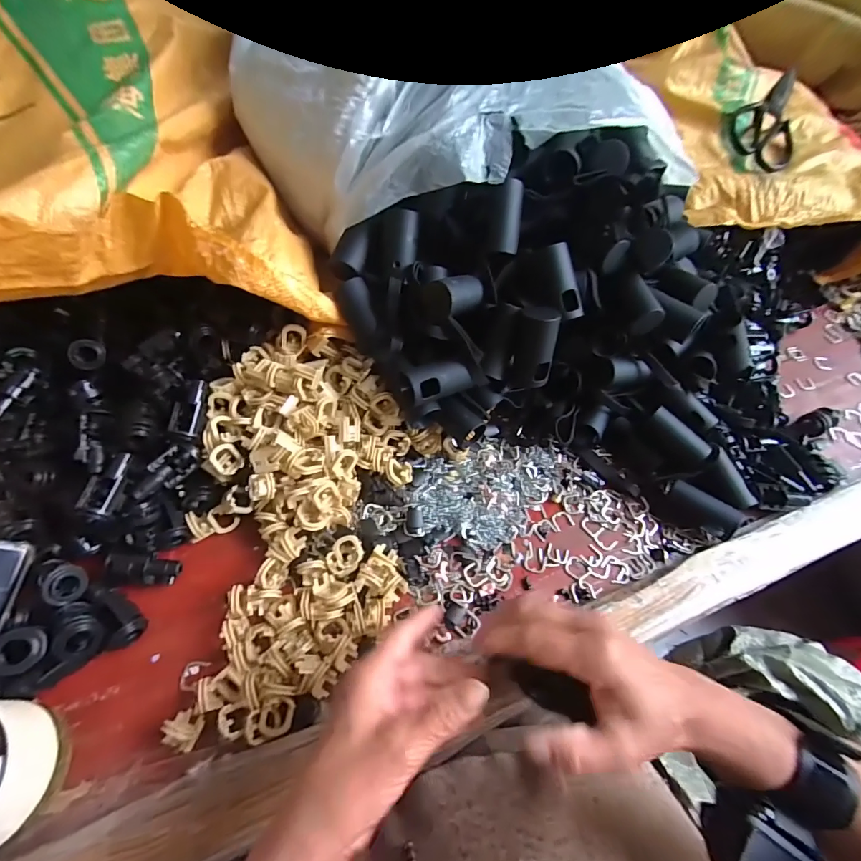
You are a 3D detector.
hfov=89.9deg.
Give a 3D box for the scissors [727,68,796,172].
[{"bbox_3d":[0.475,-0.442,0.600,0.091,0.024,0.191,28,75,15],"label":"scissors"}]

